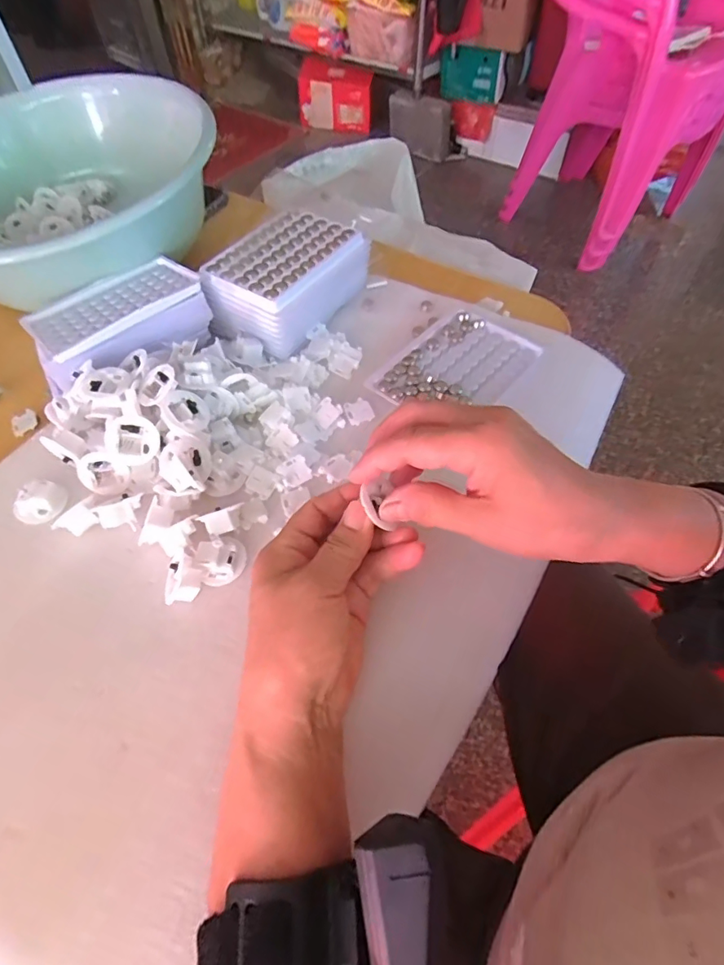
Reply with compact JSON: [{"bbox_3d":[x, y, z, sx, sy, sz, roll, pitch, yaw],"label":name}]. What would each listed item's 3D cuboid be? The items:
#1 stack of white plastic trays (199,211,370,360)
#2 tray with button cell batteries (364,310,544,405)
[{"bbox_3d":[-0.064,-0.177,0.429,0.100,0.046,0.132,25,60,16],"label":"stack of white plastic trays"},{"bbox_3d":[0.077,-0.095,0.403,0.088,0.008,0.129,36,64,21],"label":"tray with button cell batteries"}]

